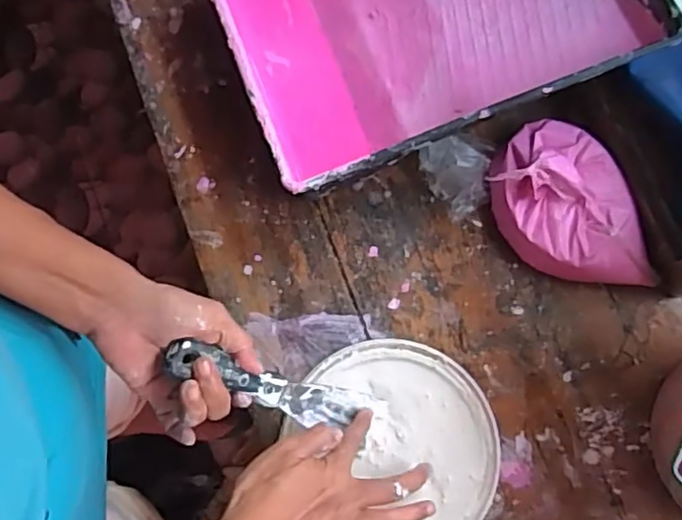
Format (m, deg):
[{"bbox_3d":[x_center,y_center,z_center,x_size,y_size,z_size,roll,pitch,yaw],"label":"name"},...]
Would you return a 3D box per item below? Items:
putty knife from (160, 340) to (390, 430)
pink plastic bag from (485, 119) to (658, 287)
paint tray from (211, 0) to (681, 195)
[{"bbox_3d":[-0.040,0.100,0.478,0.013,0.201,0.033,6,74,48],"label":"putty knife"},{"bbox_3d":[0.210,-0.045,0.558,0.170,0.054,0.121,37,80,8],"label":"pink plastic bag"},{"bbox_3d":[0.073,-0.230,0.579,0.350,0.084,0.272,-19,78,-4],"label":"paint tray"}]

